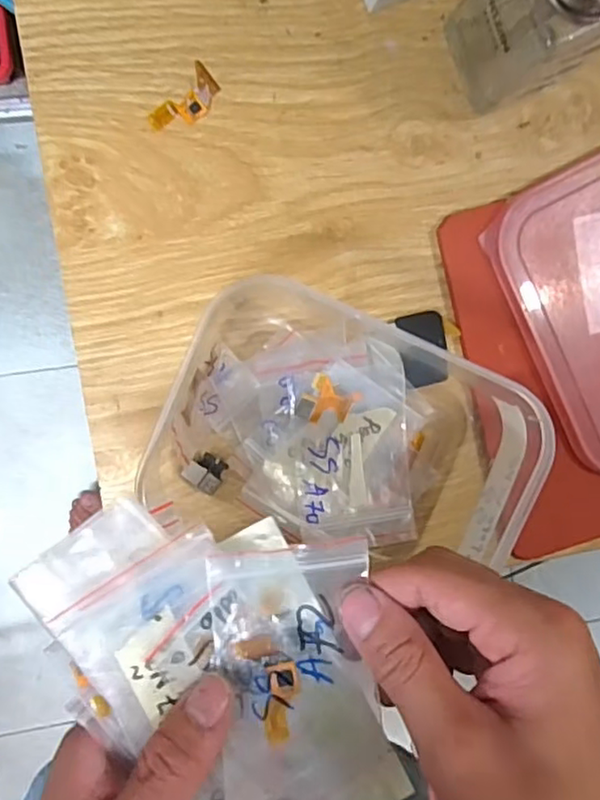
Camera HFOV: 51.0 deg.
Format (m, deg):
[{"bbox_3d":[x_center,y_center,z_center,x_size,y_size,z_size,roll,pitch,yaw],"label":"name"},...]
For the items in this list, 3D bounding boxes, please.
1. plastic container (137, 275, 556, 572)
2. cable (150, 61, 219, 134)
[{"bbox_3d":[0.021,0.023,0.314,0.174,0.061,0.132,21,93,-9],"label":"plastic container"},{"bbox_3d":[-0.056,-0.147,0.311,0.018,0.004,0.038,39,90,-10],"label":"cable"}]

